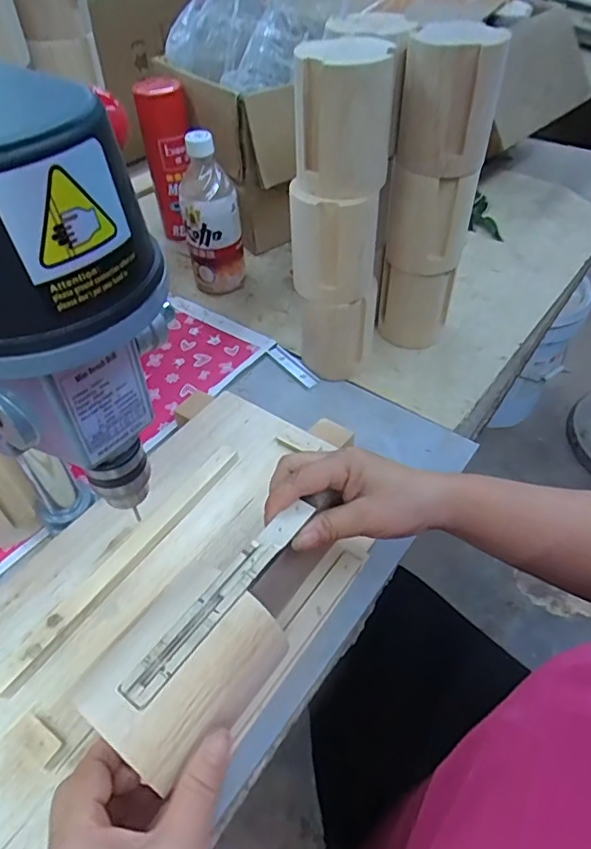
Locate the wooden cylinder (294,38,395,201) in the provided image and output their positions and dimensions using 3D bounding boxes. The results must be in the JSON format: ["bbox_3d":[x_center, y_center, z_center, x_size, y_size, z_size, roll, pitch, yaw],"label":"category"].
[{"bbox_3d":[0.039,-0.250,0.441,0.079,0.099,0.072,5,48,4],"label":"wooden cylinder"}]

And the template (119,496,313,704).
[{"bbox_3d":[-0.039,0.094,0.308,0.018,0.004,0.146,29,54,25],"label":"template"}]

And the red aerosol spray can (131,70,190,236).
[{"bbox_3d":[-0.166,-0.352,0.731,0.056,0.194,0.053,-1,47,1],"label":"red aerosol spray can"}]

